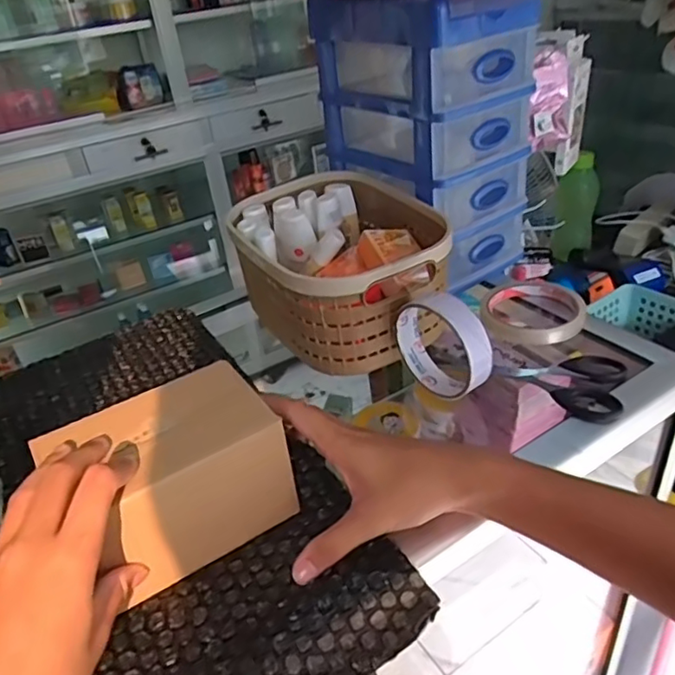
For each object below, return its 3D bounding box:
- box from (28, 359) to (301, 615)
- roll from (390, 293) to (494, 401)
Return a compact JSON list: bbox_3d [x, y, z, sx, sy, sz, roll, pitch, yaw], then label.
[{"bbox_3d":[-0.098,0.085,0.372,0.120,0.080,0.080,-23,36,-23],"label":"box"},{"bbox_3d":[0.080,0.007,0.461,0.024,0.082,0.088,-28,38,-28],"label":"roll"}]

